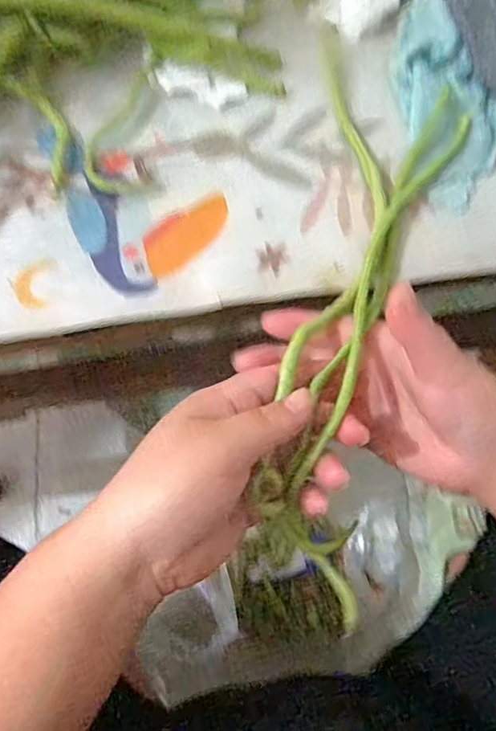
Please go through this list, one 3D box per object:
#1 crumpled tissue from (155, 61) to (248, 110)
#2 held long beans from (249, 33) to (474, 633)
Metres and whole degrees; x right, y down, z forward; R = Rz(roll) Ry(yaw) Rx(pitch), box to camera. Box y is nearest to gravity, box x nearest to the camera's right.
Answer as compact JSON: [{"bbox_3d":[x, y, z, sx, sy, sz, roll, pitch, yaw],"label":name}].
[{"bbox_3d":[-0.031,-0.188,0.372,0.060,0.009,0.026,22,69,10],"label":"crumpled tissue"},{"bbox_3d":[0.057,-0.043,0.312,0.092,0.045,0.332,13,71,6],"label":"held long beans"}]

